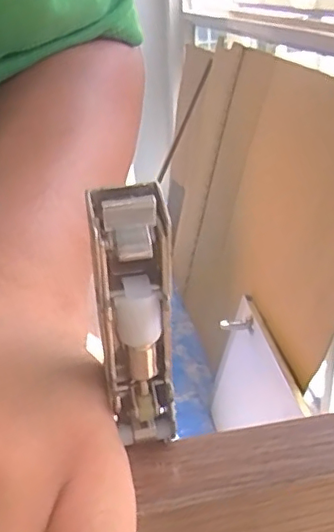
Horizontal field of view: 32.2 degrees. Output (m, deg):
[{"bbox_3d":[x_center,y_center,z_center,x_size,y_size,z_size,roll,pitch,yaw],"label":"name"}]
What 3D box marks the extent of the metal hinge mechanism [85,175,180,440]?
[{"bbox_3d":[-0.007,0.015,0.139,0.017,0.070,0.009,-6,26,-8],"label":"metal hinge mechanism"}]

